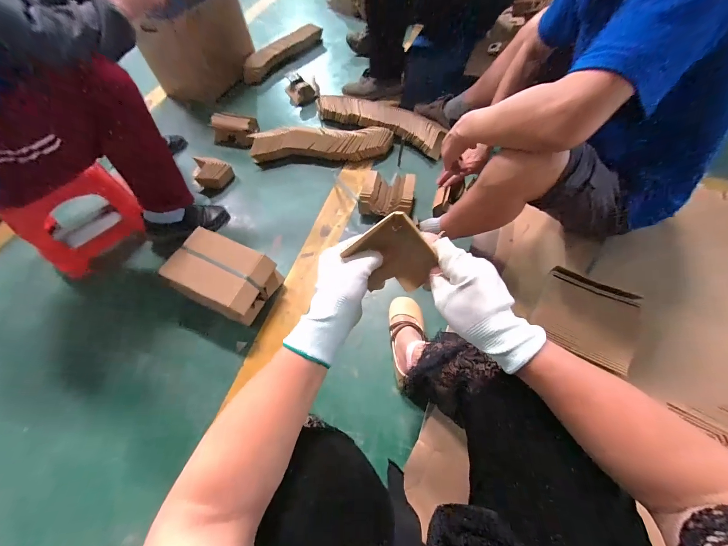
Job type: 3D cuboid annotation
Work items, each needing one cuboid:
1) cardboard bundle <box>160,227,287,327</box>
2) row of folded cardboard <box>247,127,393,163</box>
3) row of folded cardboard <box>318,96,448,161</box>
[{"bbox_3d":[-0.374,0.005,0.805,0.236,0.133,0.160,18,61,14],"label":"cardboard bundle"},{"bbox_3d":[-0.154,-0.475,1.142,0.524,0.100,0.125,-5,58,0],"label":"row of folded cardboard"},{"bbox_3d":[0.060,-0.608,1.216,0.550,0.081,0.136,29,64,19],"label":"row of folded cardboard"}]

